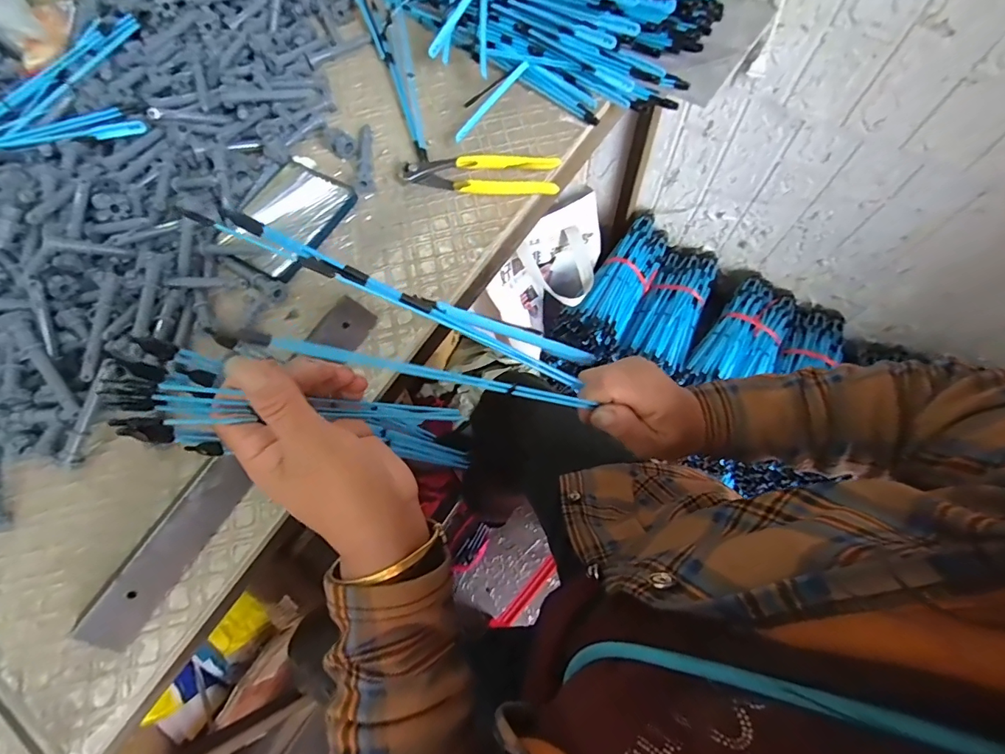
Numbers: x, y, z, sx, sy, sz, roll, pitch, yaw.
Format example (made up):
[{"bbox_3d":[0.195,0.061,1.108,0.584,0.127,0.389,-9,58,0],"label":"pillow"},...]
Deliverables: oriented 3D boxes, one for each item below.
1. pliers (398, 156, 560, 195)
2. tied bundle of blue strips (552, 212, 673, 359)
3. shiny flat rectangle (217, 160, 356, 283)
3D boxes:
[{"bbox_3d":[-0.022,-0.216,0.481,0.161,0.015,0.048,8,68,6],"label":"pliers"},{"bbox_3d":[0.238,-0.189,0.878,0.111,0.079,0.308,35,74,15],"label":"tied bundle of blue strips"},{"bbox_3d":[-0.225,-0.166,0.471,0.099,0.010,0.127,30,72,14],"label":"shiny flat rectangle"}]

